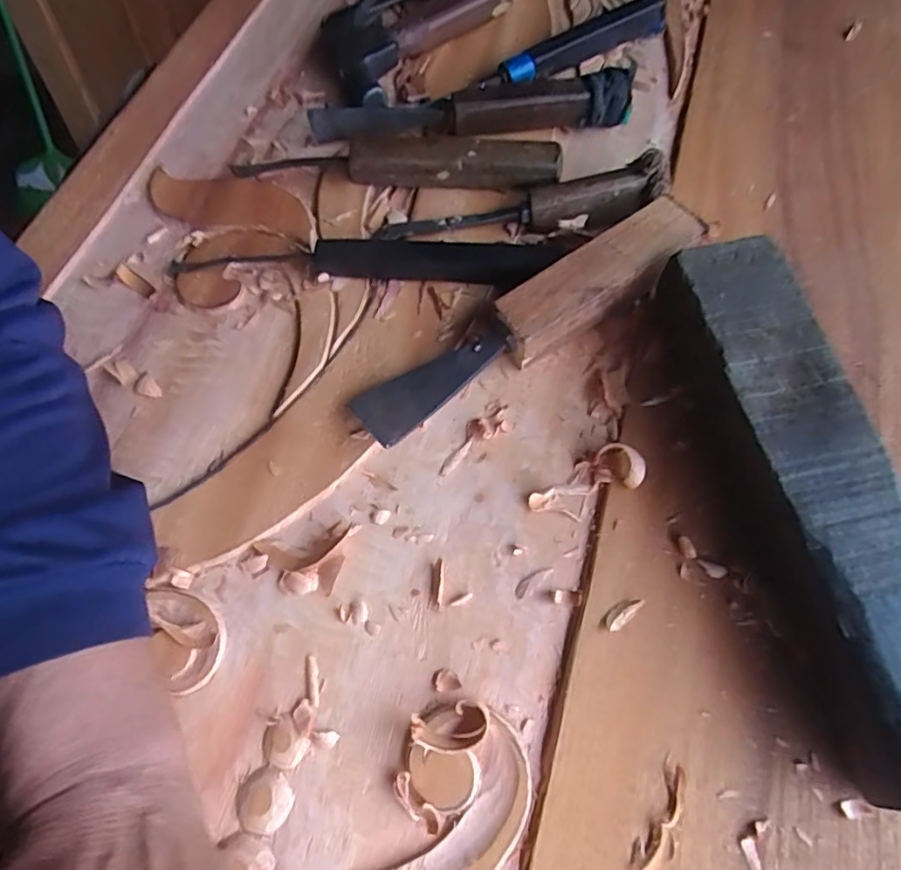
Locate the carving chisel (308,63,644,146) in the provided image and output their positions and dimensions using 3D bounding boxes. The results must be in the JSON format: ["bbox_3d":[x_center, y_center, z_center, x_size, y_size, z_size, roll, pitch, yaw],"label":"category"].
[{"bbox_3d":[0.013,-0.224,0.401,0.219,0.032,0.031,-1,65,3],"label":"carving chisel"}]

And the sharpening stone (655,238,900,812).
[{"bbox_3d":[0.161,0.023,0.271,0.063,0.045,0.250,-9,65,-1],"label":"sharpening stone"}]

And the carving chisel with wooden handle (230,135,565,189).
[{"bbox_3d":[-0.036,-0.186,0.387,0.214,0.030,0.032,7,66,6],"label":"carving chisel with wooden handle"}]

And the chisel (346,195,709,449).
[{"bbox_3d":[0.042,-0.066,0.324,0.213,0.036,0.042,-31,67,-11],"label":"chisel"}]

